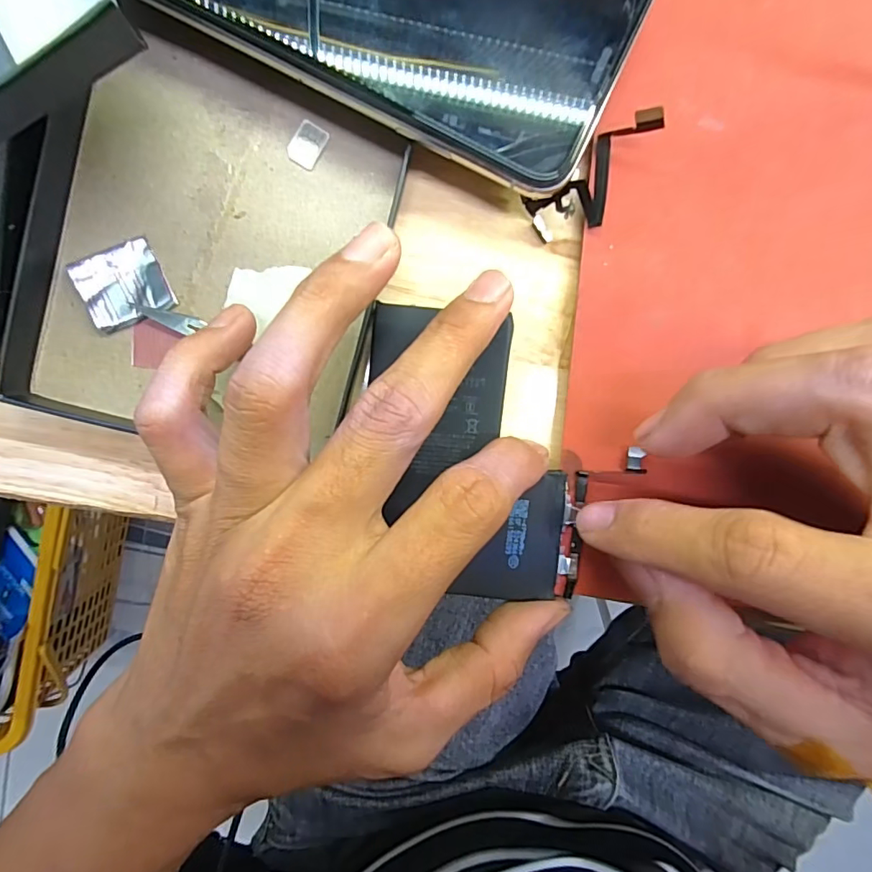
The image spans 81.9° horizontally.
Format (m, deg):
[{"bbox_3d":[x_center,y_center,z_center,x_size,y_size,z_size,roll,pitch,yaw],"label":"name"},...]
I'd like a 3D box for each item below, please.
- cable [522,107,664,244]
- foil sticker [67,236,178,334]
[{"bbox_3d":[0.048,-0.077,0.151,0.020,0.008,0.044,47,115,-4],"label":"cable"},{"bbox_3d":[-0.095,-0.046,0.153,0.023,0.004,0.022,-24,94,0],"label":"foil sticker"}]

